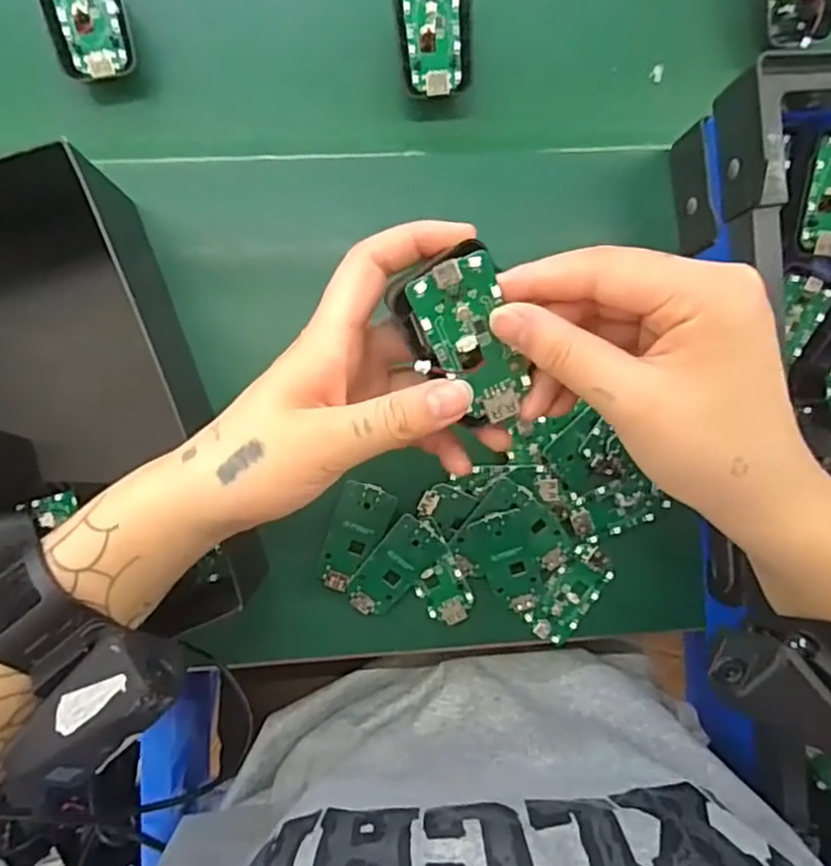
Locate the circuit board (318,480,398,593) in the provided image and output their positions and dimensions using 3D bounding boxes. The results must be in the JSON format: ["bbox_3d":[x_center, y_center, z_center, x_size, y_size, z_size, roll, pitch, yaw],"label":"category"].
[{"bbox_3d":[-0.035,0.062,0.387,0.032,0.004,0.064,18,87,-2],"label":"circuit board"}]

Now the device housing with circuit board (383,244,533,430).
[{"bbox_3d":[0.018,-0.036,0.254,0.038,0.022,0.064,-23,114,3],"label":"device housing with circuit board"}]

